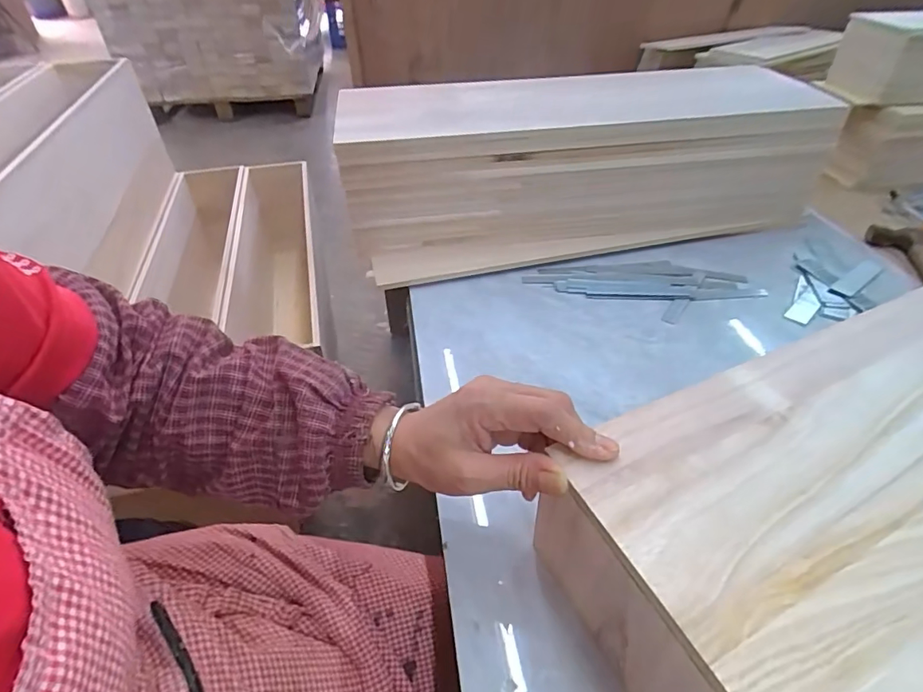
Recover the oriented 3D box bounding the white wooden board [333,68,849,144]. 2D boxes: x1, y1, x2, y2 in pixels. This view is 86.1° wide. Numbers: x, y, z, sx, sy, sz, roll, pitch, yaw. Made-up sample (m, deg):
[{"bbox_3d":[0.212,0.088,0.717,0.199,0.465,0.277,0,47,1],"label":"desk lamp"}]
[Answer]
[{"bbox_3d":[0.141,-0.319,0.636,0.590,0.018,0.213,-7,46,-6],"label":"white wooden board"}]

